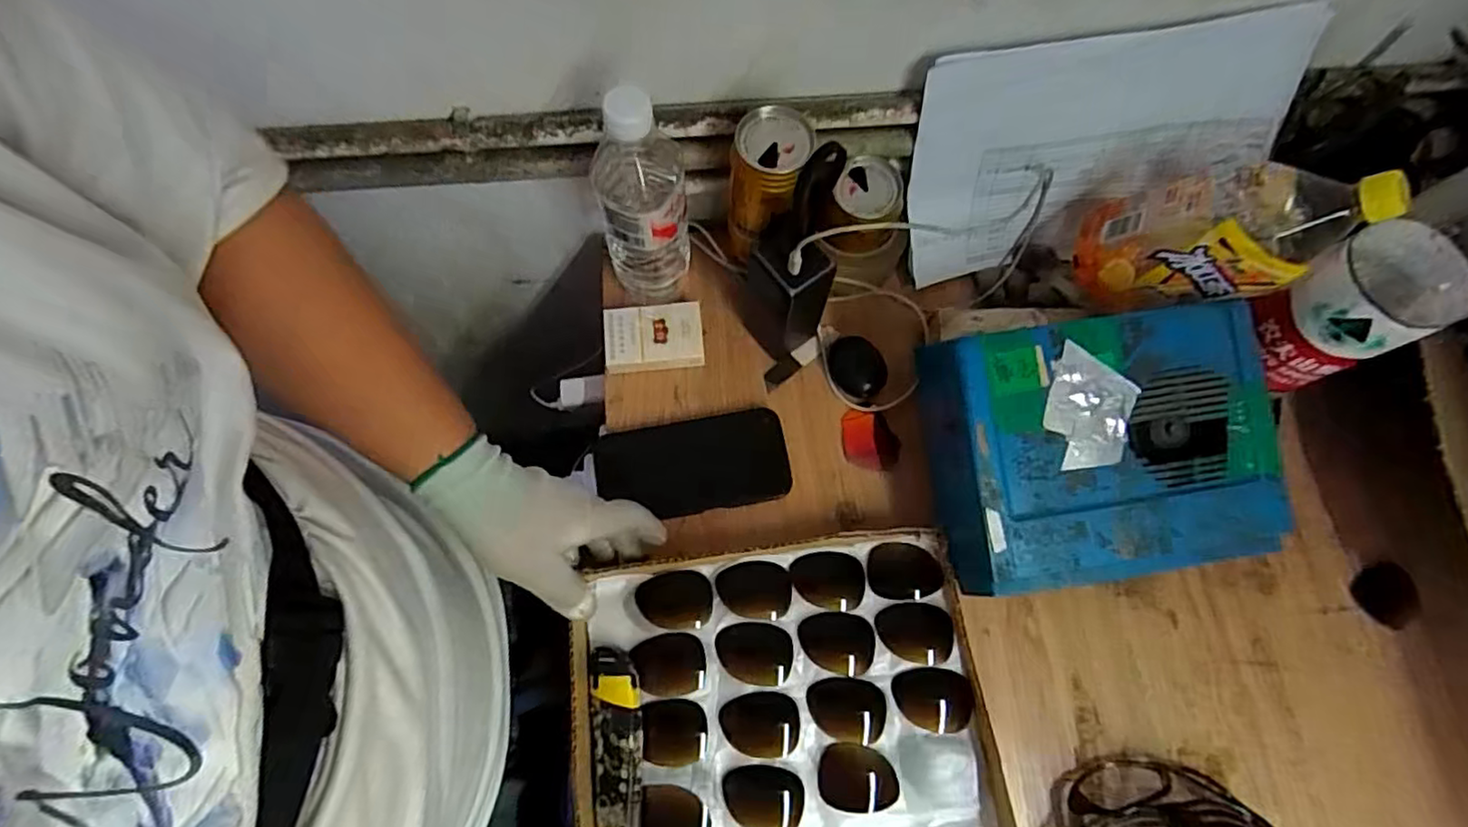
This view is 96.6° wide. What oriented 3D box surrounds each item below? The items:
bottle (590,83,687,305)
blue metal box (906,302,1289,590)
[{"bbox_3d":[-0.074,-0.169,0.534,0.071,0.230,0.075,-10,72,-5],"label":"bottle"},{"bbox_3d":[0.283,0.029,0.526,0.250,0.106,0.211,-13,87,-4],"label":"blue metal box"}]

